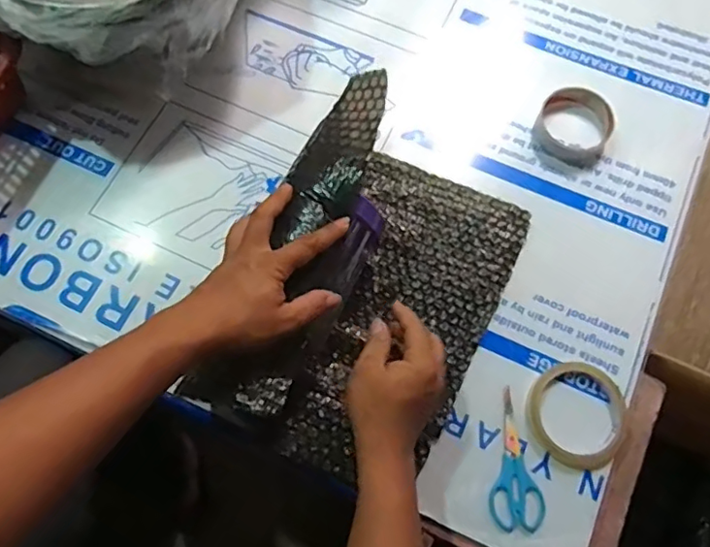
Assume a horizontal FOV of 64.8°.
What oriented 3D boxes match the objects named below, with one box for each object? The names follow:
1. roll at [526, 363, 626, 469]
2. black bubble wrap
[{"bbox_3d":[0.211,0.131,0.527,0.089,0.017,0.094,0,73,-1],"label":"roll"},{"bbox_3d":[0.023,0.012,0.514,0.219,0.124,0.312,24,75,6],"label":"black bubble wrap"}]

